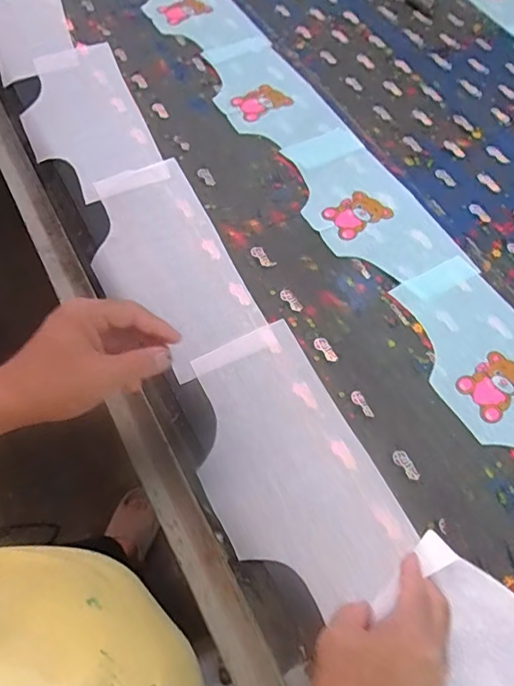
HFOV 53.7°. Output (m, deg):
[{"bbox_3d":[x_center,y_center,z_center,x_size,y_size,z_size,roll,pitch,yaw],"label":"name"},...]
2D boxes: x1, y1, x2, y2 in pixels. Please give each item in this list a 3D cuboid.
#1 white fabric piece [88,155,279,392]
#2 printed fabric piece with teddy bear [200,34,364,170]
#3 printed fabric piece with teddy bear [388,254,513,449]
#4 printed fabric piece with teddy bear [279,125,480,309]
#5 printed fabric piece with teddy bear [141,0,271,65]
[{"bbox_3d":[-0.116,-0.101,0.632,0.153,0.013,0.318,-25,66,-9],"label":"white fabric piece"},{"bbox_3d":[0.018,-0.373,0.783,0.145,0.008,0.306,-24,64,-14],"label":"printed fabric piece with teddy bear"},{"bbox_3d":[0.279,0.037,0.576,0.153,0.004,0.308,-24,65,-17],"label":"printed fabric piece with teddy bear"},{"bbox_3d":[0.147,-0.179,0.685,0.150,0.005,0.301,-26,66,-17],"label":"printed fabric piece with teddy bear"},{"bbox_3d":[-0.116,-0.588,0.890,0.149,0.010,0.305,-24,66,-15],"label":"printed fabric piece with teddy bear"}]

